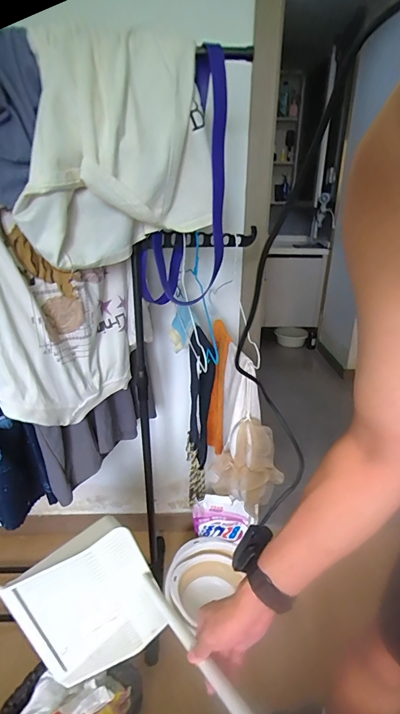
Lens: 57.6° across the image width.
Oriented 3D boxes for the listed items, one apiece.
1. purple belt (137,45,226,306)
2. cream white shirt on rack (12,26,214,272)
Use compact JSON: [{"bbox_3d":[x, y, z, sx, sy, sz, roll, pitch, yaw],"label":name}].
[{"bbox_3d":[-0.011,-0.291,0.698,0.161,0.485,0.108,34,33,23],"label":"purple belt"},{"bbox_3d":[-0.144,-0.358,0.638,0.343,0.355,0.104,-12,25,-29],"label":"cream white shirt on rack"}]

